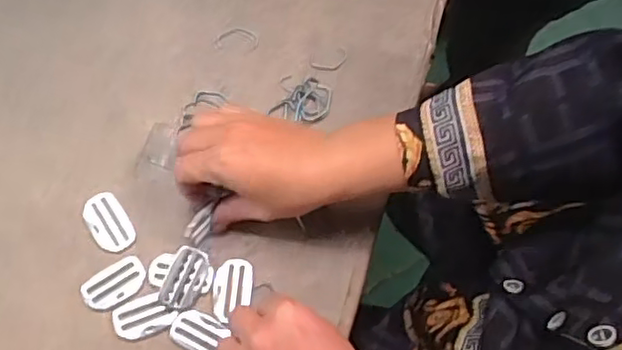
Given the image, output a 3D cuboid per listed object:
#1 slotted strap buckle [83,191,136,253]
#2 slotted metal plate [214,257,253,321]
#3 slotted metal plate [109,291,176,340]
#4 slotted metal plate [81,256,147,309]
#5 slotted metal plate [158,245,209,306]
[{"bbox_3d":[-0.151,0.035,0.486,0.028,0.004,0.046,-33,78,-10],"label":"slotted strap buckle"},{"bbox_3d":[-0.057,0.083,0.474,0.028,0.004,0.043,6,74,0],"label":"slotted metal plate"},{"bbox_3d":[-0.121,0.101,0.470,0.044,0.004,0.028,-15,75,-6],"label":"slotted metal plate"},{"bbox_3d":[-0.143,0.077,0.474,0.047,0.004,0.024,-34,78,-10],"label":"slotted metal plate"},{"bbox_3d":[-0.092,0.074,0.473,0.023,0.008,0.043,22,75,4],"label":"slotted metal plate"}]

